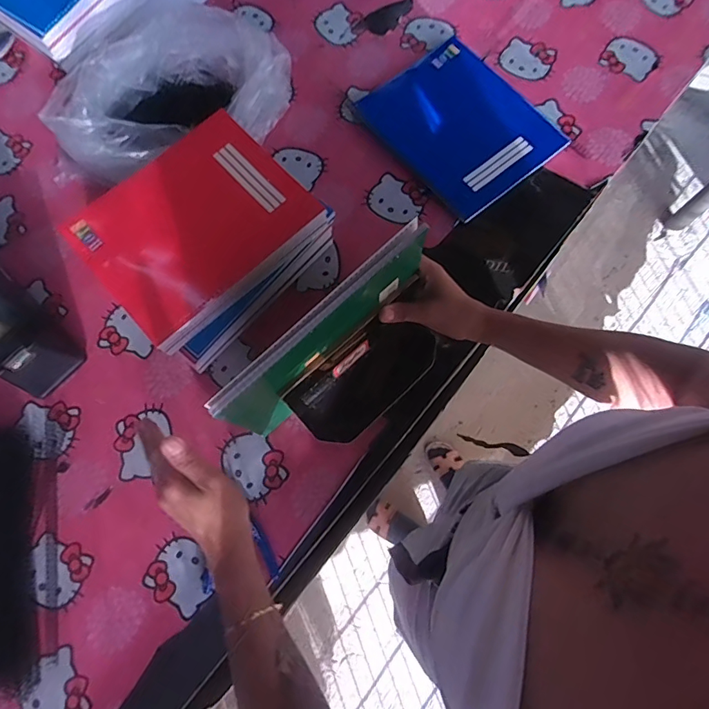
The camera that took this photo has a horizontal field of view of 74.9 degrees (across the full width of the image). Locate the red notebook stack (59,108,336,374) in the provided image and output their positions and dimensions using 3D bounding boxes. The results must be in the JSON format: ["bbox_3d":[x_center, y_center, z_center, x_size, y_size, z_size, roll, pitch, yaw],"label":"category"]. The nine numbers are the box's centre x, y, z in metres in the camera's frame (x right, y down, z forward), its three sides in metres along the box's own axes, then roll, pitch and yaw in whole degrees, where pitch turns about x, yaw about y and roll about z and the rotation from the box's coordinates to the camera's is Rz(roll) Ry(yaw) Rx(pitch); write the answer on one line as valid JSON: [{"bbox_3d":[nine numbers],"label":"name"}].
[{"bbox_3d":[-0.183,-0.142,0.585,0.225,0.106,0.252,43,79,11],"label":"red notebook stack"}]

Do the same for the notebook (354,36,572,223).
[{"bbox_3d":[0.151,-0.333,0.663,0.205,0.016,0.243,-39,79,-9],"label":"notebook"}]

